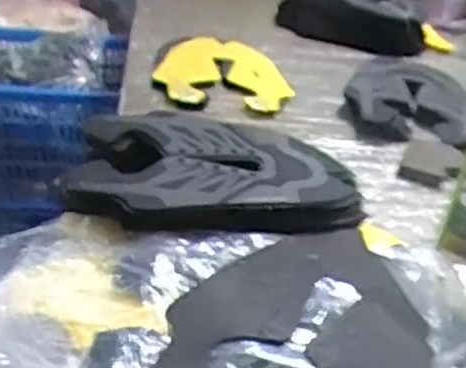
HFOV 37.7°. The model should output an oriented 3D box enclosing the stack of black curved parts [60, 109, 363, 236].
[{"bbox_3d":[-0.023,-0.019,0.765,0.318,0.048,0.217,0,30,-13],"label":"stack of black curved parts"}]

